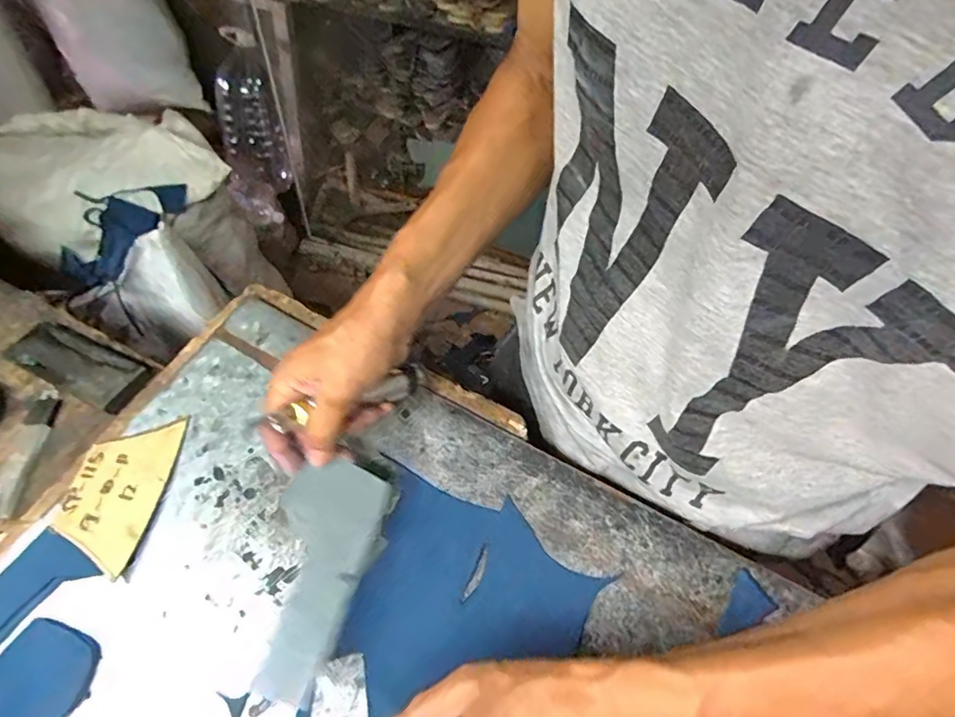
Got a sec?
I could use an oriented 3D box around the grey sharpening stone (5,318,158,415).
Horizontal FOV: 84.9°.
[{"bbox_3d":[-0.390,0.004,0.510,0.159,0.016,0.054,21,61,16],"label":"grey sharpening stone"}]

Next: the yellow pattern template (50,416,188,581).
[{"bbox_3d":[-0.288,0.105,0.415,0.073,0.004,0.117,4,58,0],"label":"yellow pattern template"}]

